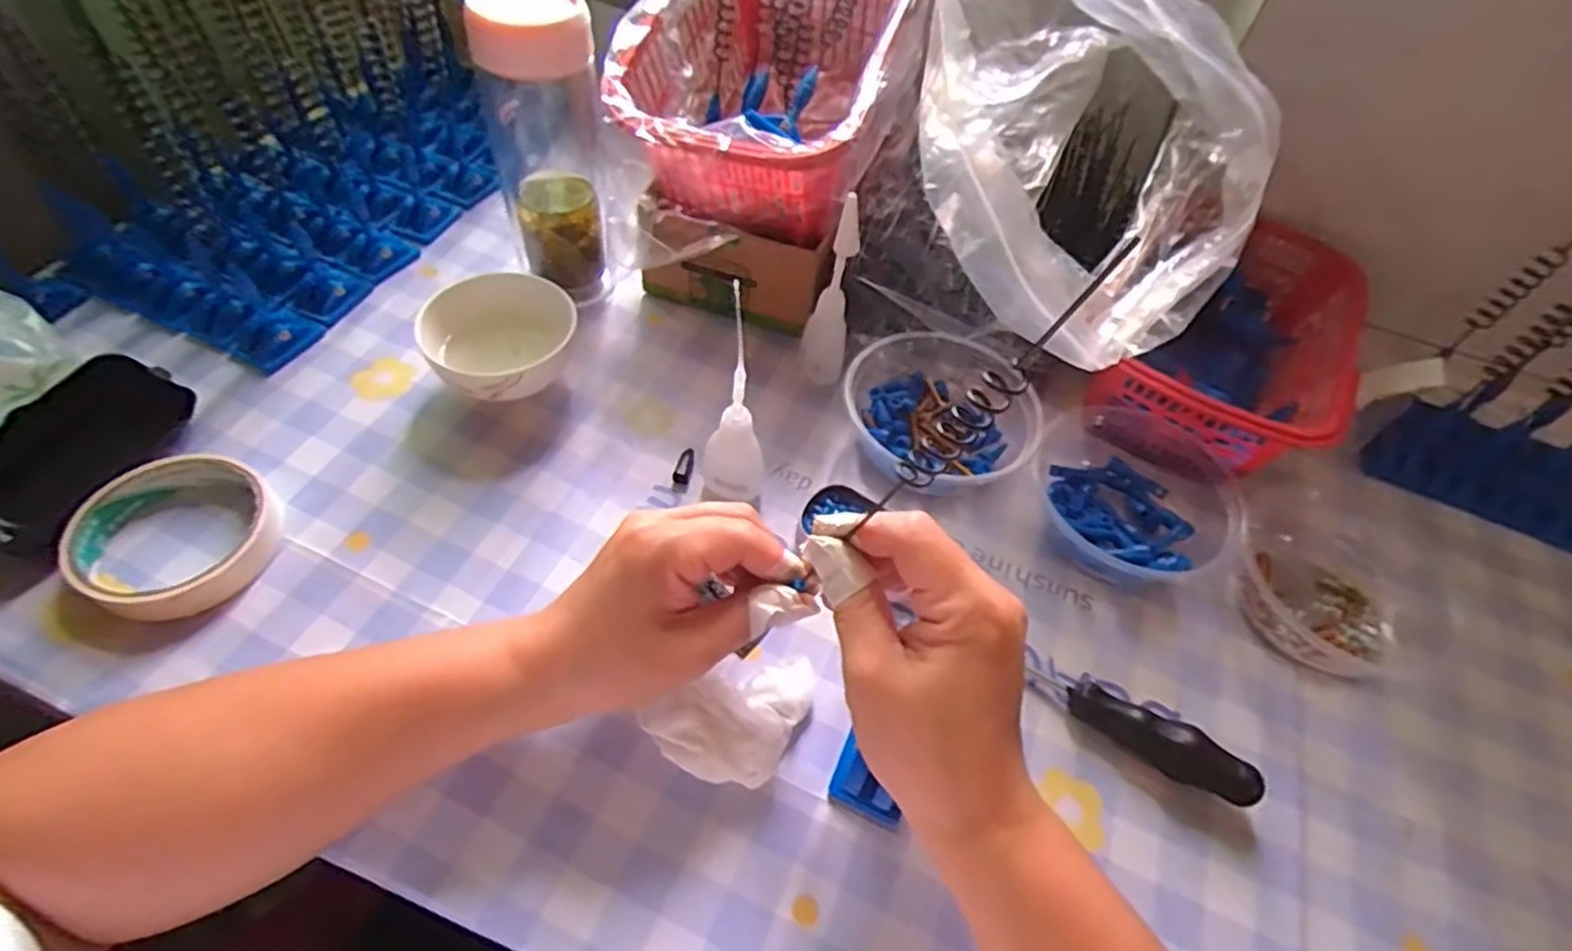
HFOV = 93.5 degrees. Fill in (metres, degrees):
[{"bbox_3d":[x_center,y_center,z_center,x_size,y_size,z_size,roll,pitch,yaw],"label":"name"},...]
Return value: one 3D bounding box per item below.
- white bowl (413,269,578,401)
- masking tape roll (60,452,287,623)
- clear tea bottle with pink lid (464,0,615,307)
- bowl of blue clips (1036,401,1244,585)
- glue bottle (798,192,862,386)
[{"bbox_3d":[-0.170,-0.077,0.444,0.085,0.049,0.083,2,55,-3],"label":"white bowl"},{"bbox_3d":[-0.304,0.029,0.372,0.085,0.024,0.085,2,55,-3],"label":"masking tape roll"},{"bbox_3d":[-0.144,-0.194,0.458,0.066,0.186,0.056,-13,57,-14],"label":"clear tea bottle with pink lid"},{"bbox_3d":[0.194,0.010,0.428,0.112,0.040,0.104,2,55,-3],"label":"bowl of blue clips"},{"bbox_3d":[0.027,-0.105,0.452,0.027,0.125,0.034,7,55,0],"label":"glue bottle"}]

